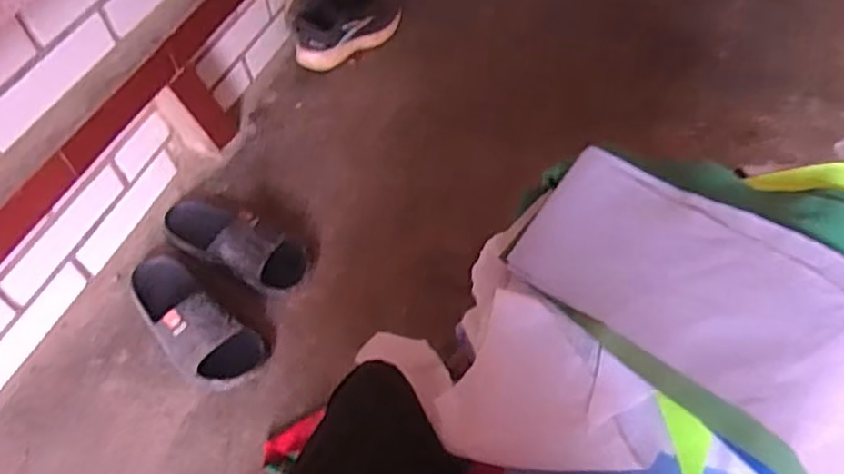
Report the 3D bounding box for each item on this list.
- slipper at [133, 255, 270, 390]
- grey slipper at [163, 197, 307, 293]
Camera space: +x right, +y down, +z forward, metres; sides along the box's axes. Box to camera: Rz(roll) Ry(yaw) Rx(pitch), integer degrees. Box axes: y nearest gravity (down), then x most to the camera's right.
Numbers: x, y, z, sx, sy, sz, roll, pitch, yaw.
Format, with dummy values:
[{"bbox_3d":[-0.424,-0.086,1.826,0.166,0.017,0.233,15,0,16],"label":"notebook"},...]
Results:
[{"bbox_3d":[-0.346,0.115,0.966,0.259,0.070,0.102,33,63,24],"label":"slipper"},{"bbox_3d":[-0.300,0.010,1.038,0.255,0.071,0.097,17,57,15],"label":"grey slipper"}]

